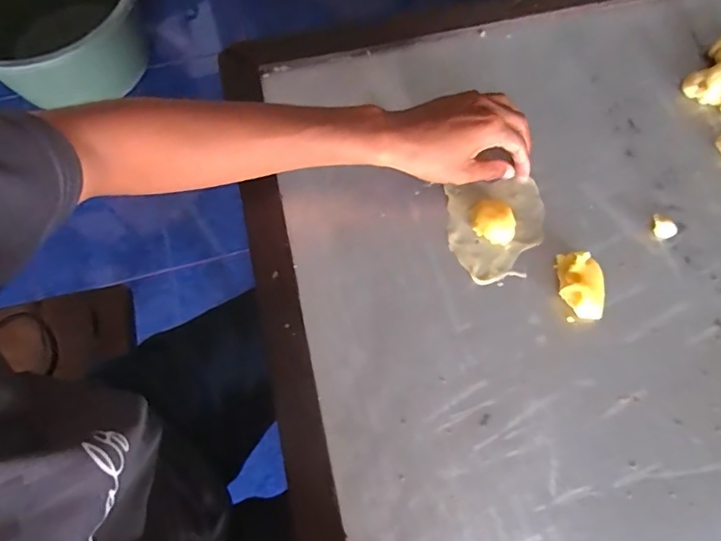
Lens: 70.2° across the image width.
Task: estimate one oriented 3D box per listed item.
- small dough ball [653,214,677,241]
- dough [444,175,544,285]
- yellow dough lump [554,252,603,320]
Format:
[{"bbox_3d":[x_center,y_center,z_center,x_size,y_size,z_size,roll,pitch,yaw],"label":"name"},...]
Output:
[{"bbox_3d":[0.274,-0.039,0.466,0.015,0.012,0.024,-36,73,-11],"label":"small dough ball"},{"bbox_3d":[0.126,-0.040,0.462,0.089,0.022,0.092,-8,70,-1],"label":"dough"},{"bbox_3d":[0.190,0.012,0.442,0.035,0.027,0.055,4,70,3],"label":"yellow dough lump"}]

